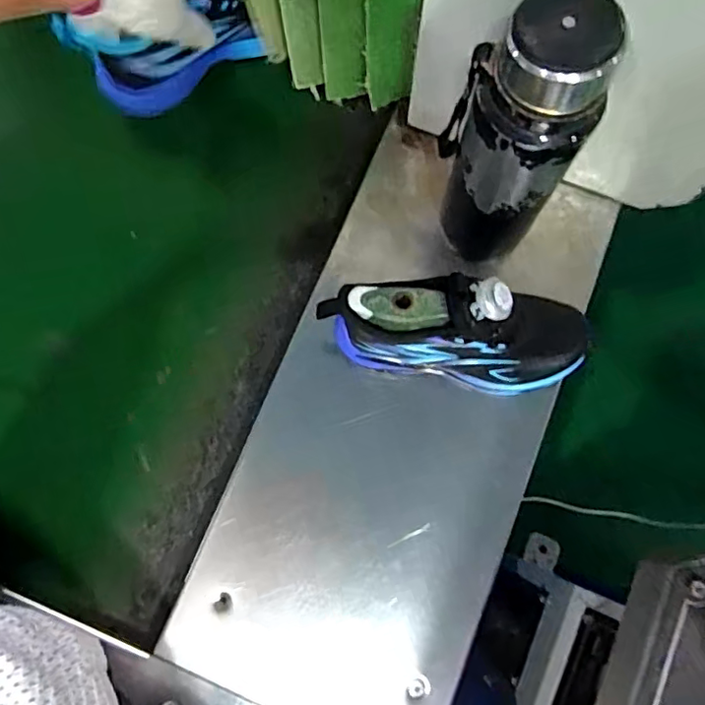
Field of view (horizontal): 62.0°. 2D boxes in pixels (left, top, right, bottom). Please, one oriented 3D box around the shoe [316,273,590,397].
[{"bbox_3d":[0.087,-0.013,0.477,0.210,0.120,0.074,2,79,0],"label":"shoe"}]

